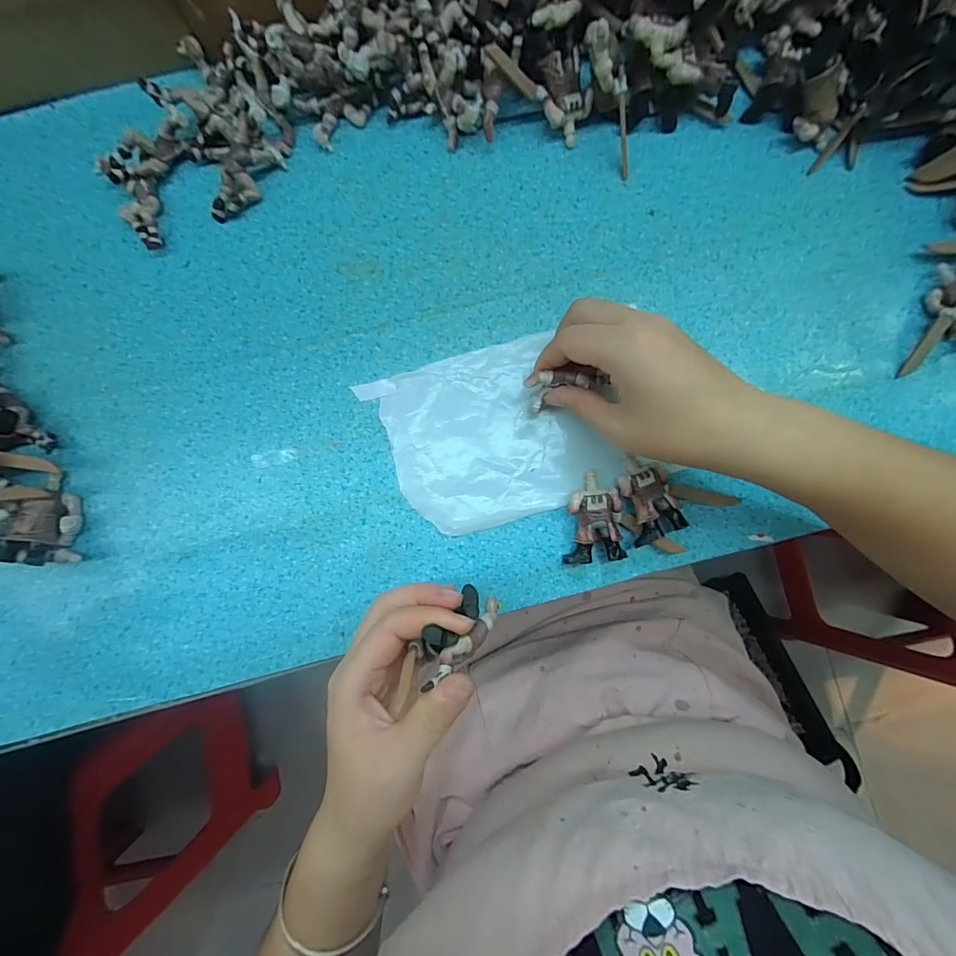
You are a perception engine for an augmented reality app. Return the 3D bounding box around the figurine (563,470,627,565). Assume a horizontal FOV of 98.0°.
[{"bbox_3d":[0.076,0.026,0.277,0.036,0.018,0.059,-4,88,-1],"label":"figurine"}]

